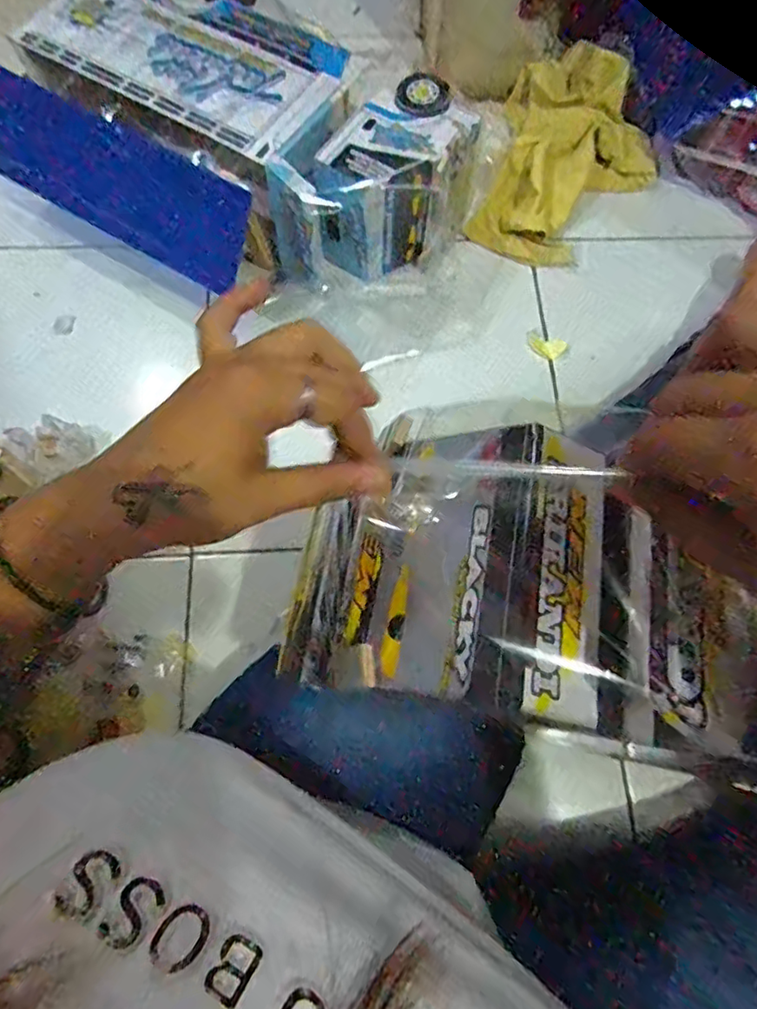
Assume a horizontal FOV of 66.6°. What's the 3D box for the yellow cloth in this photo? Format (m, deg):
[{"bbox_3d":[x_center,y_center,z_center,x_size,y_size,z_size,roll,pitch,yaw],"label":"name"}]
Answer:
[{"bbox_3d":[0.253,-0.449,0.743,0.210,0.076,0.305,19,70,5],"label":"yellow cloth"}]

